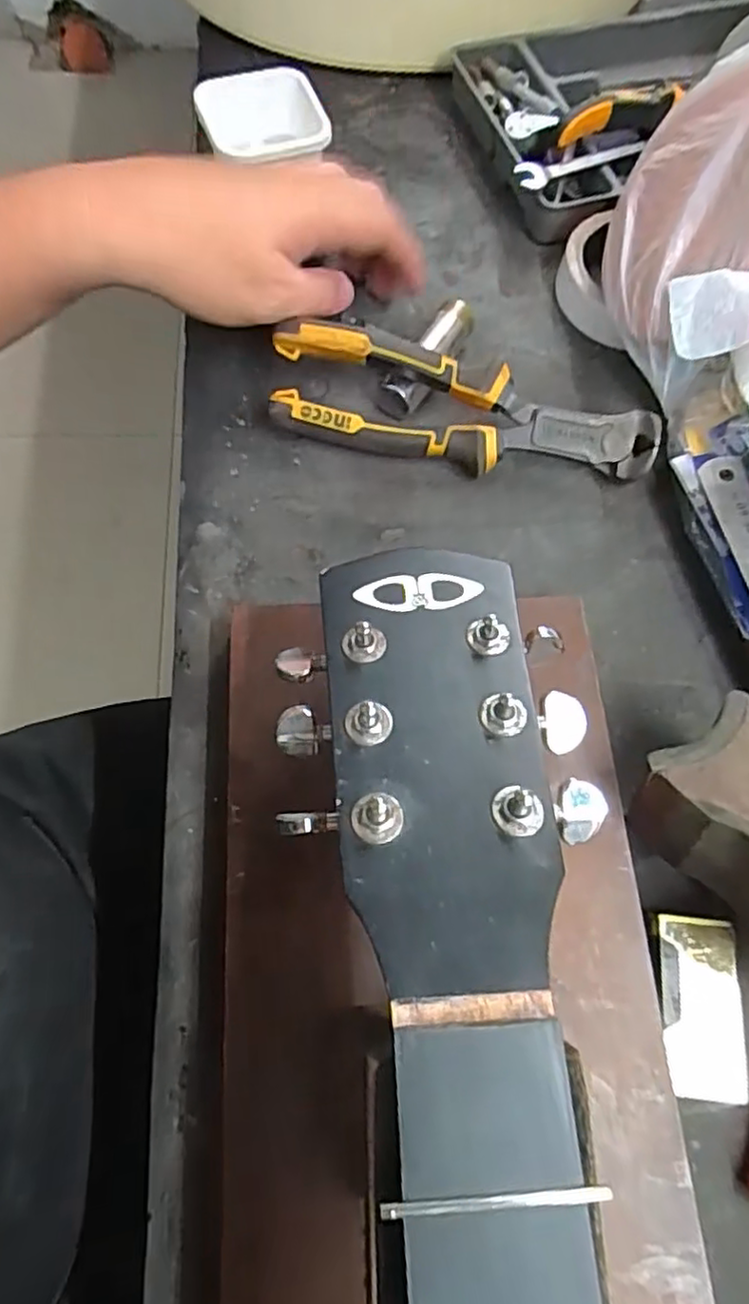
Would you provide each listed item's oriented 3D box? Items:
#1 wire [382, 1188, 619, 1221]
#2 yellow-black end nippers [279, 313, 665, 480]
[{"bbox_3d":[0.028,0.128,0.154,0.054,0.004,0.004,-2,69,-4],"label":"wire"},{"bbox_3d":[0.049,-0.130,0.364,0.206,0.052,0.047,12,70,3],"label":"yellow-black end nippers"}]

